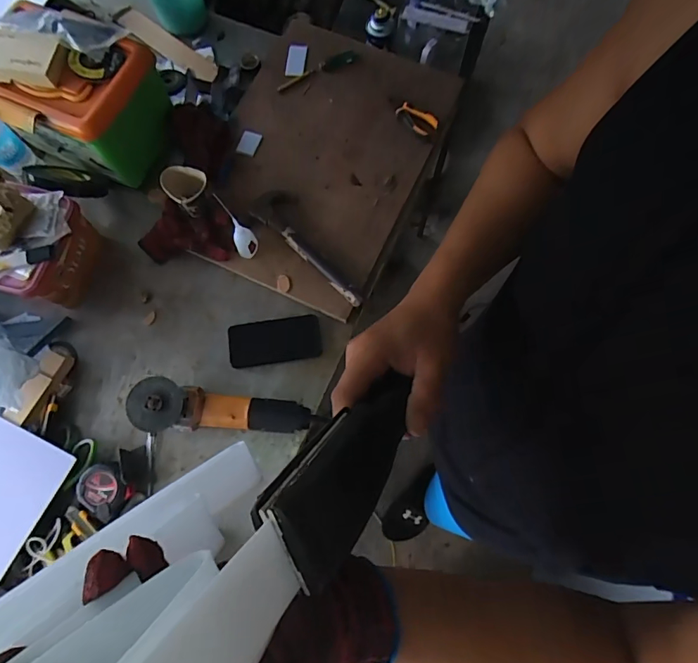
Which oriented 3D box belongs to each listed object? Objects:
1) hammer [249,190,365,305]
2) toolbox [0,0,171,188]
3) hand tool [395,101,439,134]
[{"bbox_3d":[-0.062,-0.167,0.837,0.279,0.025,0.085,41,78,10],"label":"hammer"},{"bbox_3d":[-0.496,-0.422,0.839,0.287,0.172,0.205,20,75,5],"label":"toolbox"},{"bbox_3d":[0.142,-0.433,0.910,0.055,0.023,0.087,-39,78,-10],"label":"hand tool"}]

